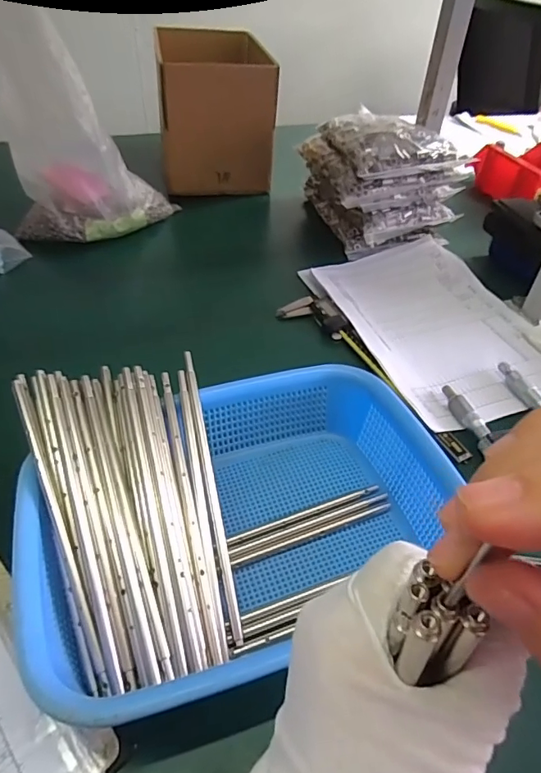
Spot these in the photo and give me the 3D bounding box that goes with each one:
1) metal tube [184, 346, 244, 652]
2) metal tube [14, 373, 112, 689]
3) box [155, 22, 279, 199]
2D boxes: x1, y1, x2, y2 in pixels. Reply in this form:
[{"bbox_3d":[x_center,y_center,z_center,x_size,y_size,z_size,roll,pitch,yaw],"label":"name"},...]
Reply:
[{"bbox_3d":[-0.044,0.070,0.363,0.007,0.004,0.215,-9,65,-11],"label":"metal tube"},{"bbox_3d":[-0.140,0.087,0.322,0.007,0.006,0.214,-19,70,-19],"label":"metal tube"},{"bbox_3d":[-0.097,-0.474,0.847,0.175,0.183,0.237,-5,46,-7],"label":"box"}]

